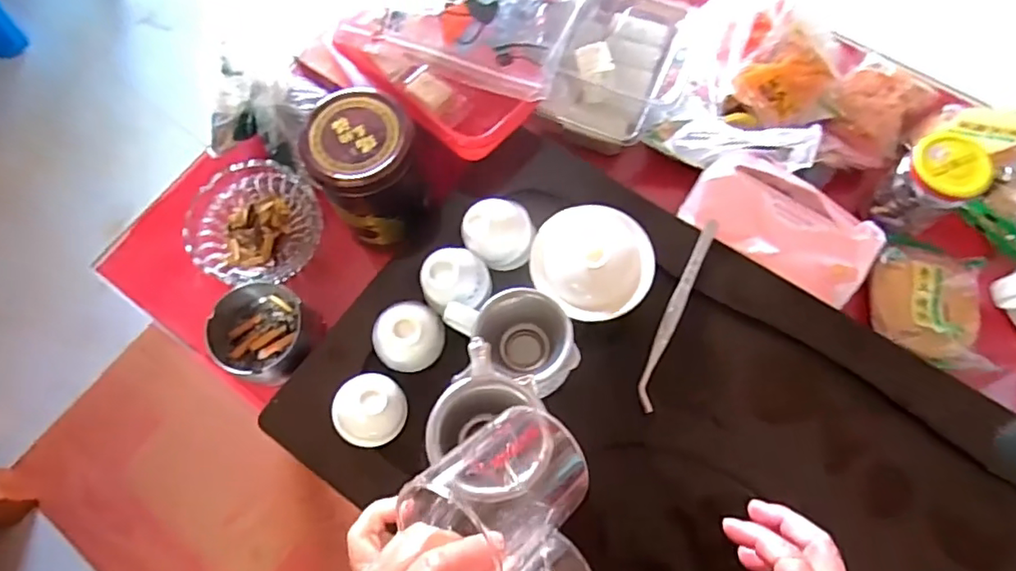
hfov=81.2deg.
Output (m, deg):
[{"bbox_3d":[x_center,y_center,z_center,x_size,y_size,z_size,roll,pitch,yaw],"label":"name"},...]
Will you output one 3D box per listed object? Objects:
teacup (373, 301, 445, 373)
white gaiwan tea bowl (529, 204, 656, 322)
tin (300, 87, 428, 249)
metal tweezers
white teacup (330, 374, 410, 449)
[{"bbox_3d":[-0.081,0.040,0.474,0.051,0.048,0.049,-1,71,2],"label":"teacup"},{"bbox_3d":[0.066,-0.013,0.477,0.091,0.051,0.085,4,71,4],"label":"white gaiwan tea bowl"},{"bbox_3d":[-0.114,-0.097,0.516,0.090,0.120,0.094,-33,73,-9],"label":"tin"},{"bbox_3d":[0.137,0.020,0.482,0.016,0.007,0.167,22,73,9],"label":"metal tweezers"},{"bbox_3d":[-0.109,0.095,0.458,0.053,0.037,0.052,-1,71,2],"label":"white teacup"}]

